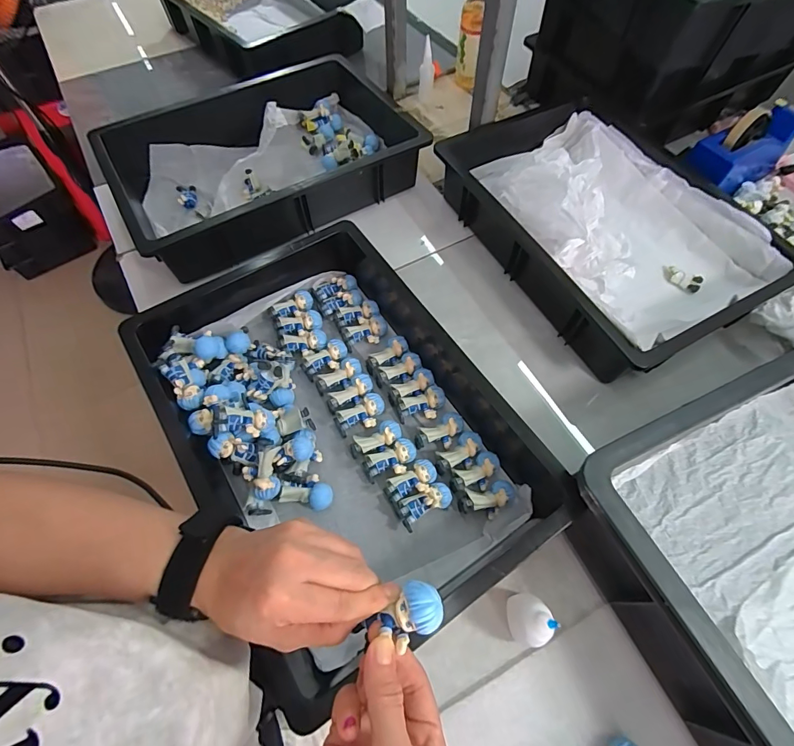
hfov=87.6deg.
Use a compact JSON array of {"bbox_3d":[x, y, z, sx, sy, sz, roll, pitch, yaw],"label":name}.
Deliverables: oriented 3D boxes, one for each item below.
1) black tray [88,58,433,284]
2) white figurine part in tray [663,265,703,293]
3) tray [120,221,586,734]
[{"bbox_3d":[-0.199,-0.354,0.686,0.483,0.107,0.315,-29,66,-14],"label":"black tray"},{"bbox_3d":[0.421,-0.142,0.610,0.026,0.016,0.056,-38,68,-18],"label":"white figurine part in tray"},{"bbox_3d":[-0.058,0.043,0.478,0.324,0.088,0.464,-31,66,-15],"label":"tray"}]

